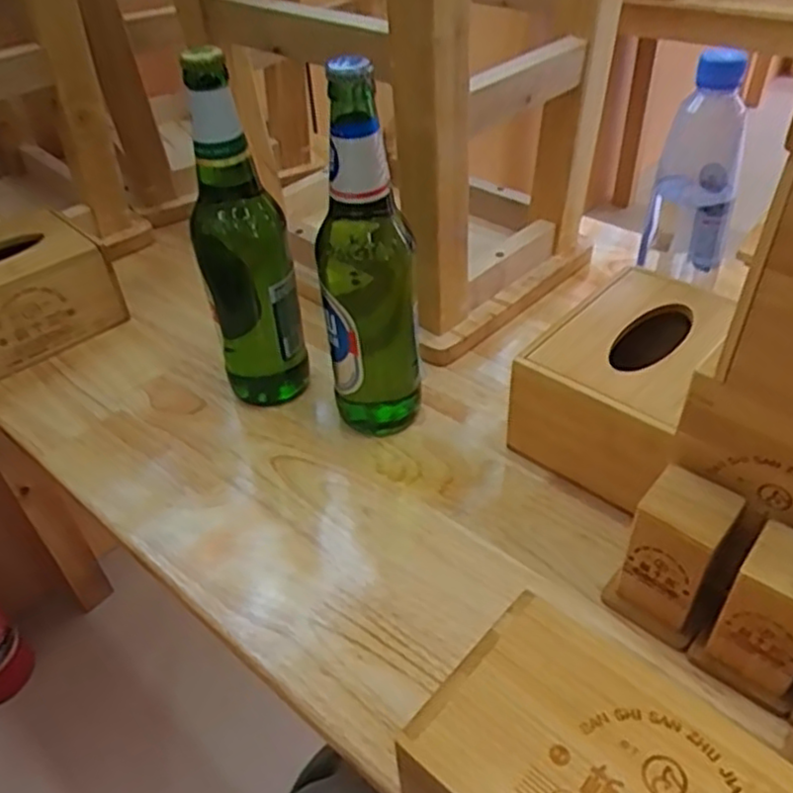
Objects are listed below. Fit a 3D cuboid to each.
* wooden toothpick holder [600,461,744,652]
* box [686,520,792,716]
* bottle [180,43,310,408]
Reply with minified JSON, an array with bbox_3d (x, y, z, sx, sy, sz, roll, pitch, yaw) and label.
[{"bbox_3d":[0.158,0.090,0.400,0.051,0.086,0.048,31,52,33],"label":"wooden toothpick holder"},{"bbox_3d":[0.198,0.115,0.370,0.046,0.083,0.047,31,52,33],"label":"box"},{"bbox_3d":[-0.115,-0.115,0.518,0.065,0.255,0.075,-14,42,-11],"label":"bottle"}]

